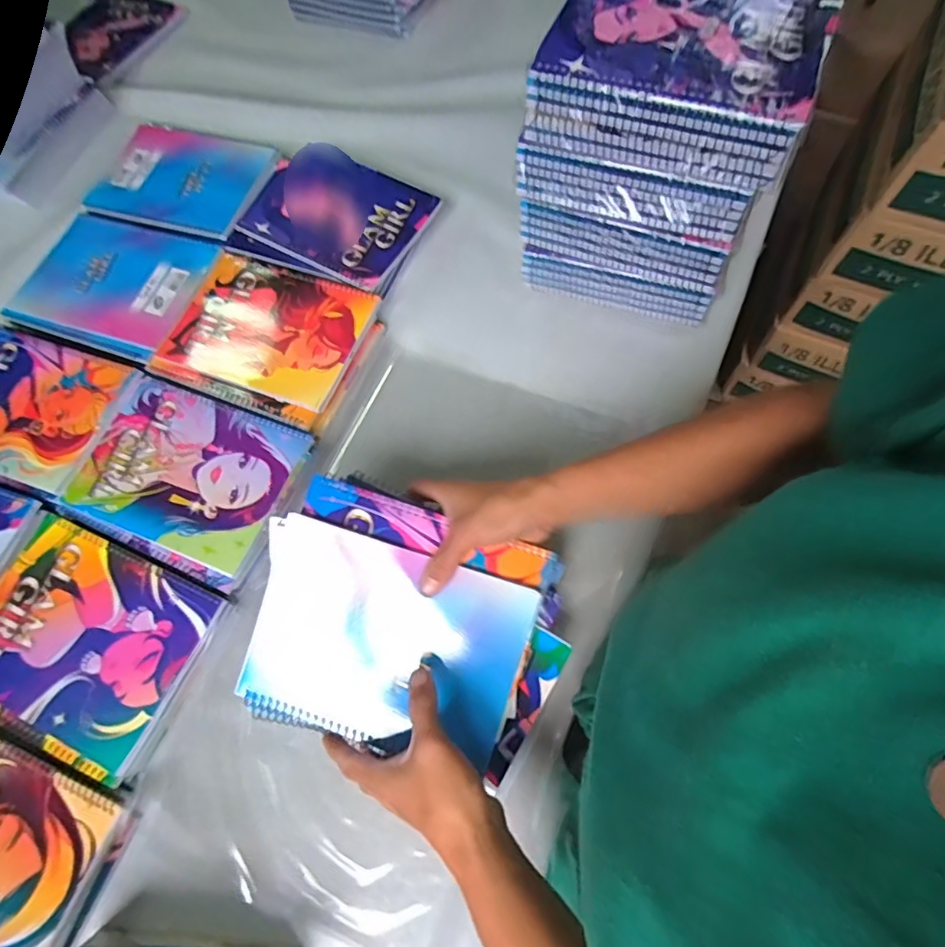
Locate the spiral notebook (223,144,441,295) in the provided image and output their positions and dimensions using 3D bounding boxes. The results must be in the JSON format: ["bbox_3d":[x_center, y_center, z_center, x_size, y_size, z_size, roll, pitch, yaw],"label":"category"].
[{"bbox_3d":[-0.161,-0.296,0.627,0.202,0.015,0.159,24,78,9],"label":"spiral notebook"}]

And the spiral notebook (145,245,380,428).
[{"bbox_3d":[-0.219,-0.152,0.576,0.197,0.007,0.171,20,70,10],"label":"spiral notebook"}]

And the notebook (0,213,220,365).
[{"bbox_3d":[-0.406,-0.220,0.613,0.195,0.005,0.165,19,70,10],"label":"notebook"}]

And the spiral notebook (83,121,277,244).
[{"bbox_3d":[-0.354,-0.365,0.669,0.214,0.011,0.152,16,73,11],"label":"spiral notebook"}]

